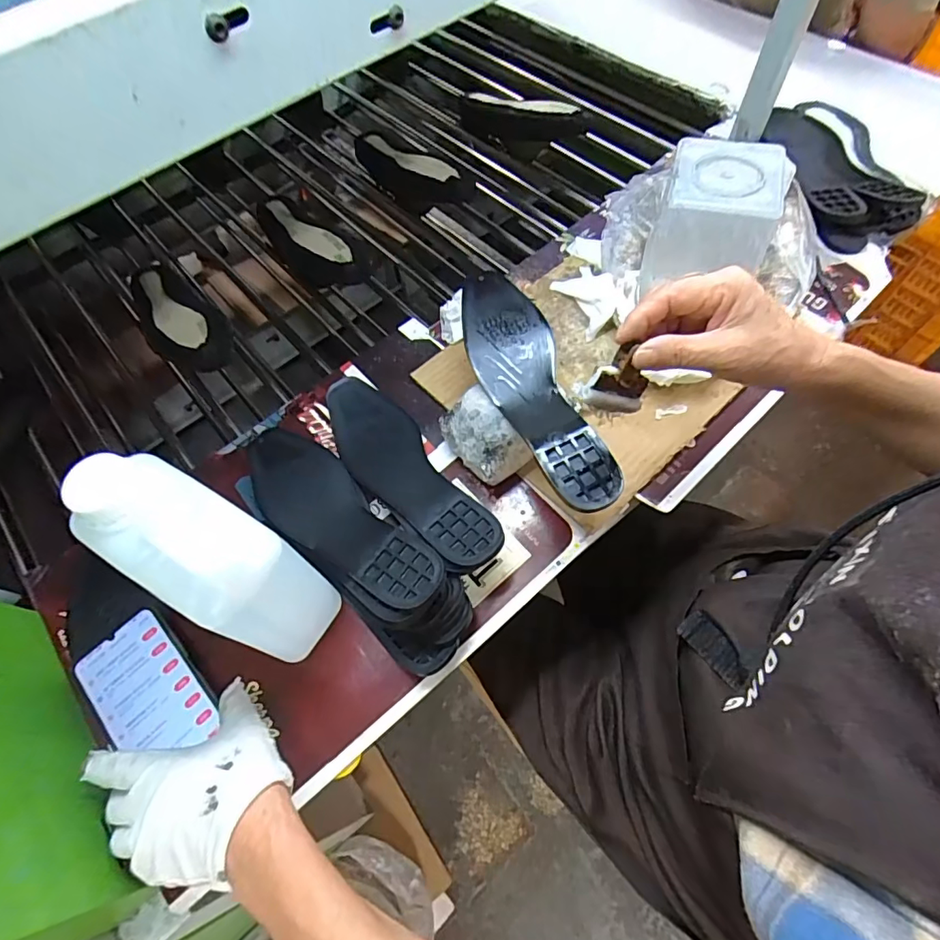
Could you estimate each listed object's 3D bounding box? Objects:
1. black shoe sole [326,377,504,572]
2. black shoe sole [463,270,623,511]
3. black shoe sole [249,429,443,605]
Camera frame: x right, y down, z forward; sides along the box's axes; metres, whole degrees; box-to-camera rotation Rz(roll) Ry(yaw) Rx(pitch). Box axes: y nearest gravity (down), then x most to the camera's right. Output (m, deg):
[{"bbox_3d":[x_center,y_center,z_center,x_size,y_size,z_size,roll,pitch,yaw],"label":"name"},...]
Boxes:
[{"bbox_3d":[-0.065,-0.005,0.482,0.077,0.025,0.262,-34,53,-13],"label":"black shoe sole"},{"bbox_3d":[0.050,-0.080,0.455,0.077,0.014,0.261,-15,63,-4],"label":"black shoe sole"},{"bbox_3d":[-0.121,0.038,0.454,0.256,0.026,0.079,34,69,34],"label":"black shoe sole"}]

